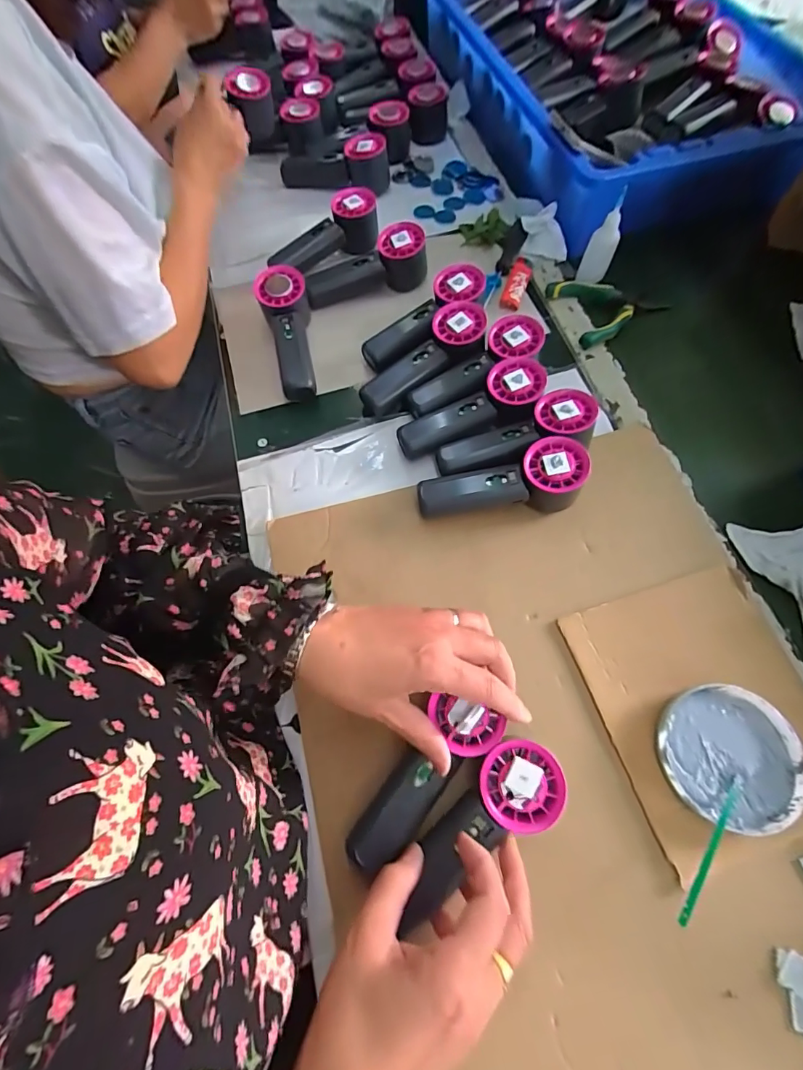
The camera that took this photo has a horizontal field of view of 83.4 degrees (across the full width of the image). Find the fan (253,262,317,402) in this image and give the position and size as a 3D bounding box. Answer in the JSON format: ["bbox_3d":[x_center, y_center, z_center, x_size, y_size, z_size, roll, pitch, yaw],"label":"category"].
[{"bbox_3d":[-0.125,-0.230,0.519,0.054,0.058,0.154,-14,67,-3],"label":"fan"}]

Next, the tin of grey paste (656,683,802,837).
[{"bbox_3d":[0.252,0.170,0.348,0.101,0.016,0.098,-1,67,2],"label":"tin of grey paste"}]

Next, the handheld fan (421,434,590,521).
[{"bbox_3d":[0.094,-0.047,0.429,0.153,0.053,0.049,-9,67,-1],"label":"handheld fan"}]

